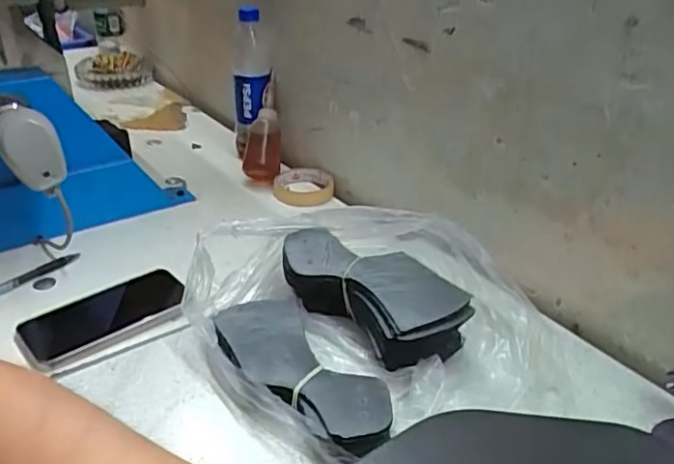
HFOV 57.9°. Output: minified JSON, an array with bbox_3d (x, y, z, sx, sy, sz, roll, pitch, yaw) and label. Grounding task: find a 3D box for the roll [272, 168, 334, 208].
[{"bbox_3d":[-0.050,-0.065,0.899,0.088,0.023,0.100,-1,30,-3],"label":"roll"}]

